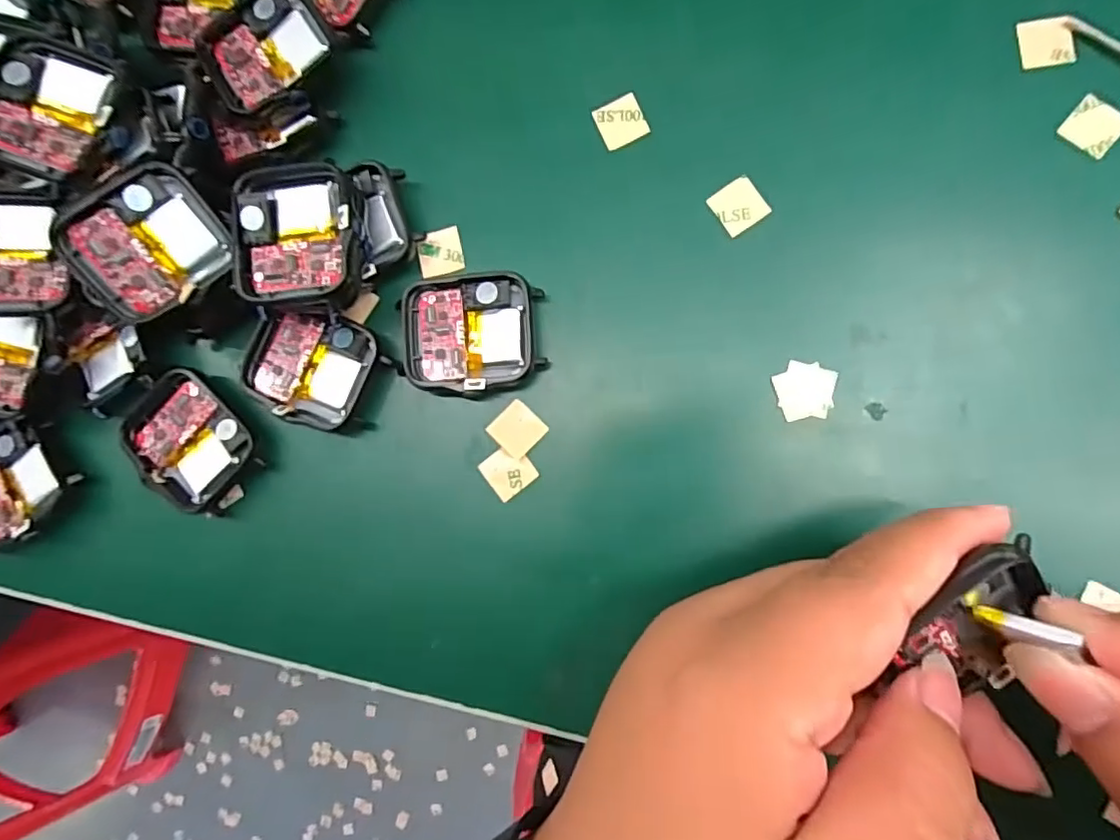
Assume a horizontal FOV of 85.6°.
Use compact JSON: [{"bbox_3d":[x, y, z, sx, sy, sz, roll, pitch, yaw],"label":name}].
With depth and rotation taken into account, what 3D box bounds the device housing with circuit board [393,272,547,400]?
[{"bbox_3d":[-0.029,-0.028,0.197,0.045,0.008,0.039,-2,86,6],"label":"device housing with circuit board"}]

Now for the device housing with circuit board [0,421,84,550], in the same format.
[{"bbox_3d":[-0.193,0.023,0.211,0.040,0.008,0.037,-41,83,2],"label":"device housing with circuit board"}]

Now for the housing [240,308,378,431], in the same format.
[{"bbox_3d":[-0.084,-0.018,0.201,0.041,0.006,0.036,15,88,7],"label":"housing"}]

